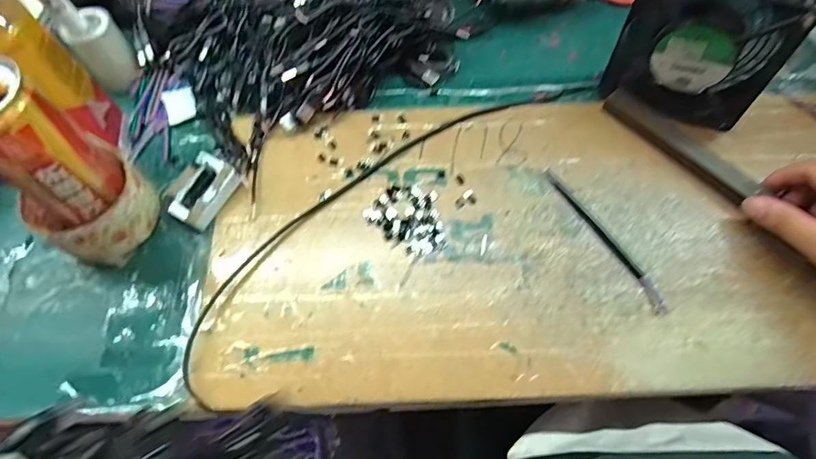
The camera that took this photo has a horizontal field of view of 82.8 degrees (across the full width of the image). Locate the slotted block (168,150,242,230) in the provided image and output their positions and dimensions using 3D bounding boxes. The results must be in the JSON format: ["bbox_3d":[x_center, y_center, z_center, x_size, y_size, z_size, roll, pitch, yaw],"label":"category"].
[{"bbox_3d":[-0.173,-0.032,0.390,0.044,0.019,0.057,33,68,15],"label":"slotted block"}]

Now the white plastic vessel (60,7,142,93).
[{"bbox_3d":[-0.283,-0.169,0.430,0.045,0.061,0.041,-37,70,-17],"label":"white plastic vessel"}]

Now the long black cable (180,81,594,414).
[{"bbox_3d":[-0.009,-0.031,0.396,0.427,0.014,0.079,-40,64,-18],"label":"long black cable"}]

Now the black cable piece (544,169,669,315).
[{"bbox_3d":[0.160,0.005,0.378,0.014,0.005,0.142,-28,67,-13],"label":"black cable piece"}]

